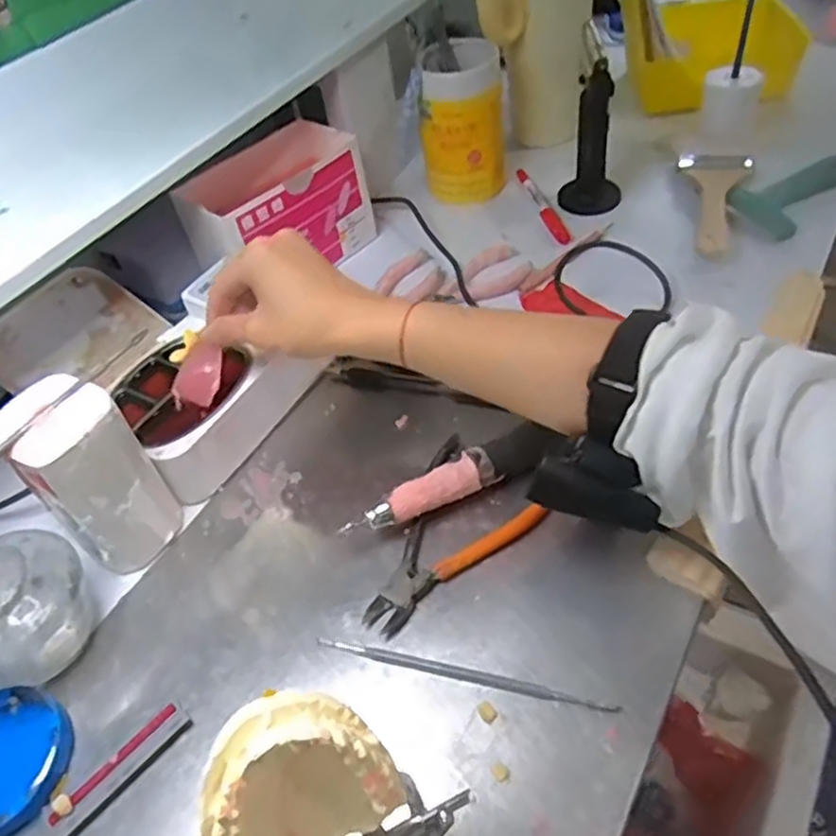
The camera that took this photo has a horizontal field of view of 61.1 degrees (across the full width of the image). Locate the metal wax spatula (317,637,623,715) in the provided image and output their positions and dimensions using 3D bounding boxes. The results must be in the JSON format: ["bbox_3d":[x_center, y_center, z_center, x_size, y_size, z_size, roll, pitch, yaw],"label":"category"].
[{"bbox_3d":[0.023,0.142,0.395,0.171,0.006,0.007,7,50,17],"label":"metal wax spatula"}]

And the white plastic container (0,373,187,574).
[{"bbox_3d":[-0.205,0.039,0.456,0.059,0.129,0.065,33,62,33],"label":"white plastic container"}]

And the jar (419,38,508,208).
[{"bbox_3d":[0.046,-0.295,0.707,0.079,0.127,0.091,-5,48,6],"label":"jar"}]

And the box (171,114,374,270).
[{"bbox_3d":[-0.129,-0.190,0.659,0.091,0.096,0.161,32,61,32],"label":"box"}]

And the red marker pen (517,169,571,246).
[{"bbox_3d":[0.122,-0.210,0.701,0.016,0.012,0.138,-14,47,-2],"label":"red marker pen"}]

